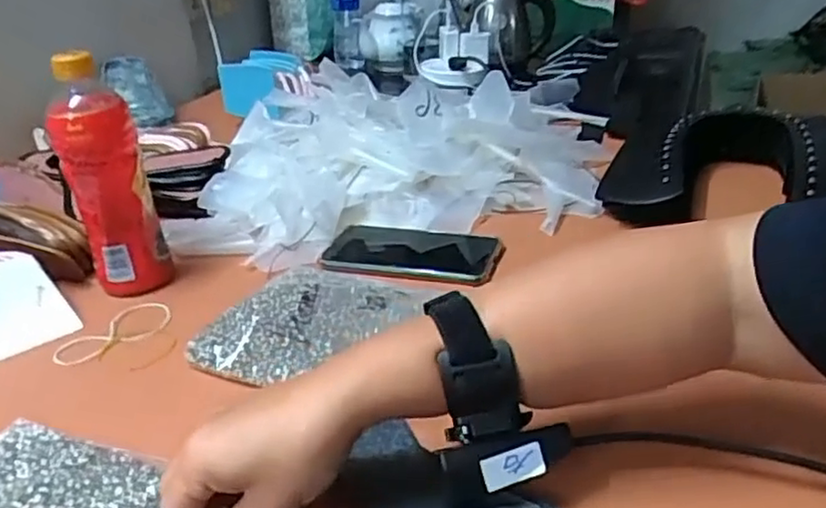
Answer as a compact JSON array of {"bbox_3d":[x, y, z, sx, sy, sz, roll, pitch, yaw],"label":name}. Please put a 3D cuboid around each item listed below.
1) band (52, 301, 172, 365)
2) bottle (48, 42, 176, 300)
[{"bbox_3d":[-0.245,0.067,0.560,0.052,0.004,0.098,21,37,30],"label":"band"},{"bbox_3d":[-0.265,-0.065,0.584,0.065,0.204,0.052,-18,31,-22],"label":"bottle"}]

